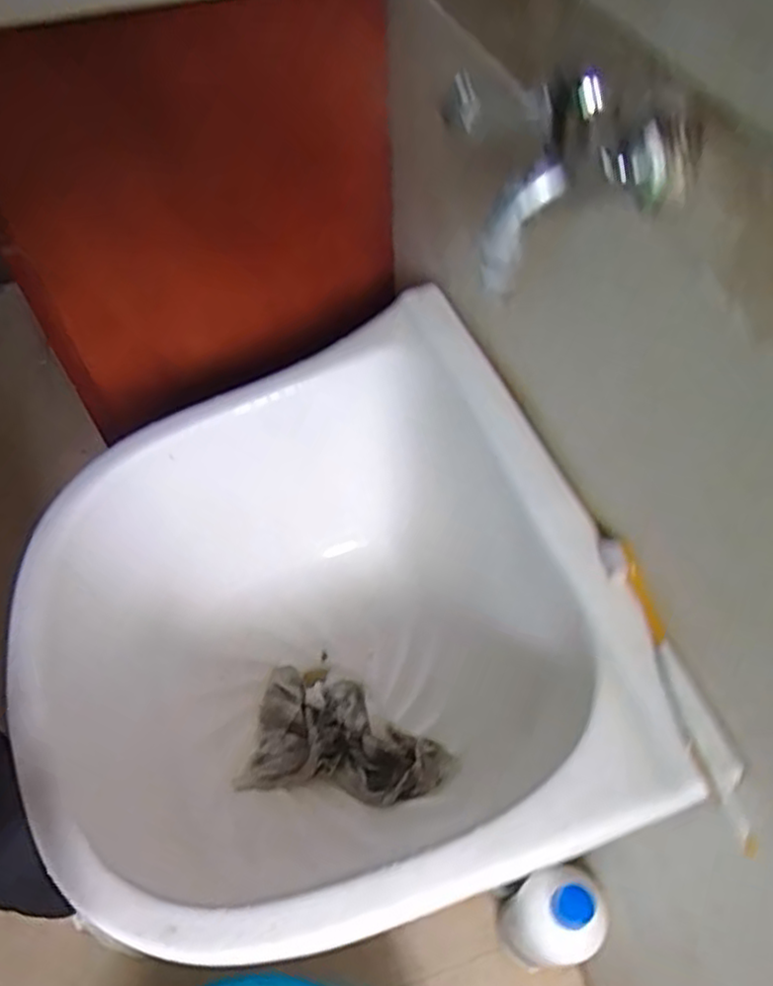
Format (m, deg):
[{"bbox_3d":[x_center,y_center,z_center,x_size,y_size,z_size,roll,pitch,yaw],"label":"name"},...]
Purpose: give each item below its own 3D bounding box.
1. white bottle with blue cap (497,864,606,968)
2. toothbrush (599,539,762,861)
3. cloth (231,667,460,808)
[{"bbox_3d":[0.154,0.427,0.706,0.077,0.289,0.074,-1,55,1],"label":"white bottle with blue cap"},{"bbox_3d":[0.155,0.100,0.385,0.014,0.023,0.175,-11,55,-6],"label":"toothbrush"},{"bbox_3d":[-0.034,0.241,0.675,0.189,0.025,0.114,10,56,9],"label":"cloth"}]

